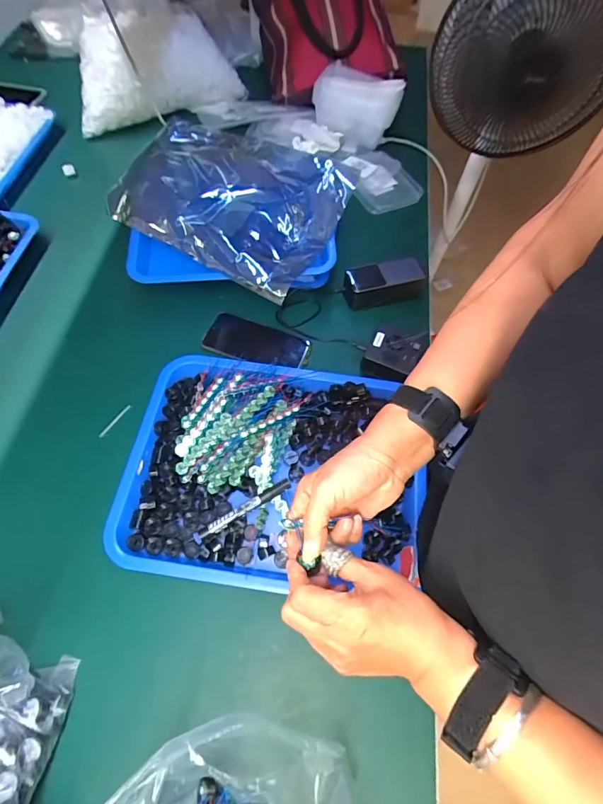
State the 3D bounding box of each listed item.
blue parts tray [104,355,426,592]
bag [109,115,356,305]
[{"bbox_3d":[-0.043,0.074,0.548,0.373,0.053,0.300,2,62,-1],"label":"blue parts tray"},{"bbox_3d":[-0.112,-0.340,0.671,0.340,0.090,0.255,26,64,11],"label":"bag"}]

